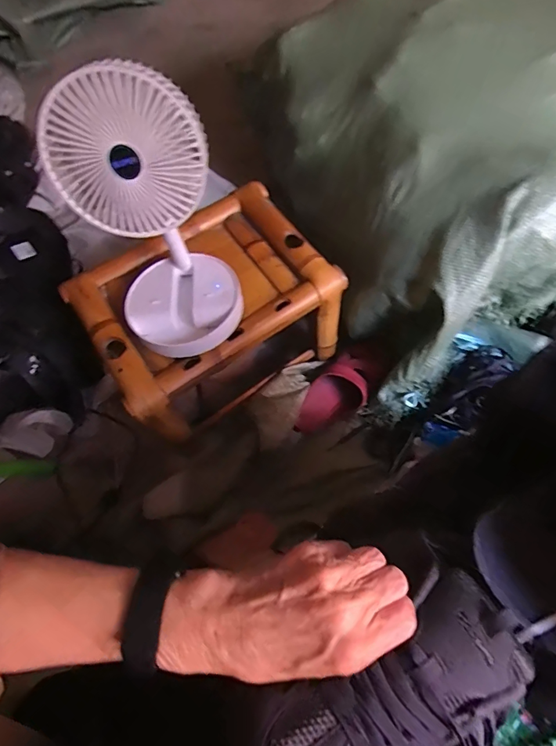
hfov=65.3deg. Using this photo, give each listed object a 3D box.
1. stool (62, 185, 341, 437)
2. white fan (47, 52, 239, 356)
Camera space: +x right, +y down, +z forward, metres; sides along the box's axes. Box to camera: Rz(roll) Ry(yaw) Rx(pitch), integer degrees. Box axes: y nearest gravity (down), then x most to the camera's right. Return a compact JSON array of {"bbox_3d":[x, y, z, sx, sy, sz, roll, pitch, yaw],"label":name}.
[{"bbox_3d":[-0.107,-0.097,0.729,0.357,0.219,0.280,-32,69,-11],"label":"stool"},{"bbox_3d":[-0.140,-0.161,0.516,0.163,0.284,0.184,-21,67,-7],"label":"white fan"}]

